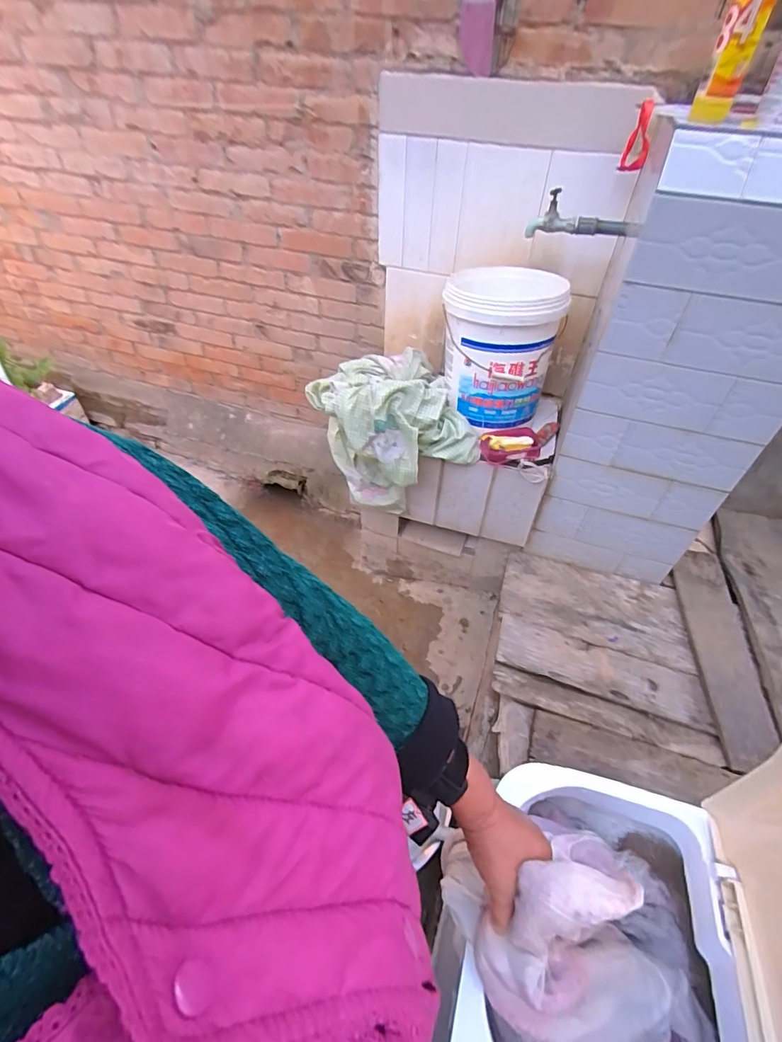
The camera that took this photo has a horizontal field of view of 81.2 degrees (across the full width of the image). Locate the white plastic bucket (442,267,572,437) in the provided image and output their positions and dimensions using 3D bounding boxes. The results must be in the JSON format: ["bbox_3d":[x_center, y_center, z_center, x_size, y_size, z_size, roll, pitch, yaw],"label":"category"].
[{"bbox_3d":[0.276,-0.466,1.210,0.300,0.314,0.293,1,47,-1],"label":"white plastic bucket"}]

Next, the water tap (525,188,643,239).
[{"bbox_3d":[0.413,-0.664,0.998,0.214,0.078,0.055,12,47,9],"label":"water tap"}]

